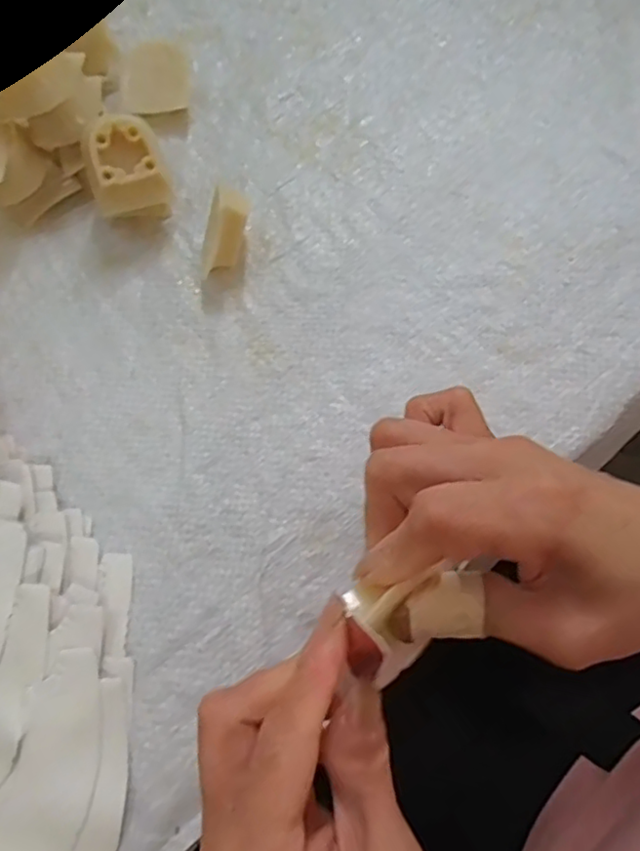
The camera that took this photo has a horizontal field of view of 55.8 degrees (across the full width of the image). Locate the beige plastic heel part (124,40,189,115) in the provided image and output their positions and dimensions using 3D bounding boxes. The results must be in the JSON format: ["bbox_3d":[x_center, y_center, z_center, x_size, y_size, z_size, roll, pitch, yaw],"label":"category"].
[{"bbox_3d":[-0.092,-0.193,0.341,0.032,0.019,0.040,-1,72,2],"label":"beige plastic heel part"}]

